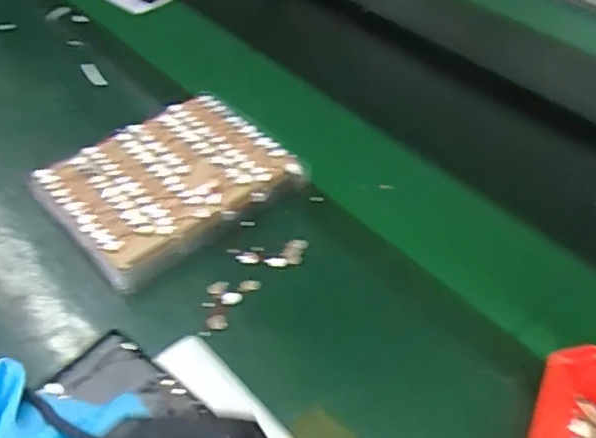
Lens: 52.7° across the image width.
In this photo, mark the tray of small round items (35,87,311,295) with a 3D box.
[{"bbox_3d":[-0.125,-0.039,0.585,0.211,0.034,0.168,-30,54,-32],"label":"tray of small round items"}]

